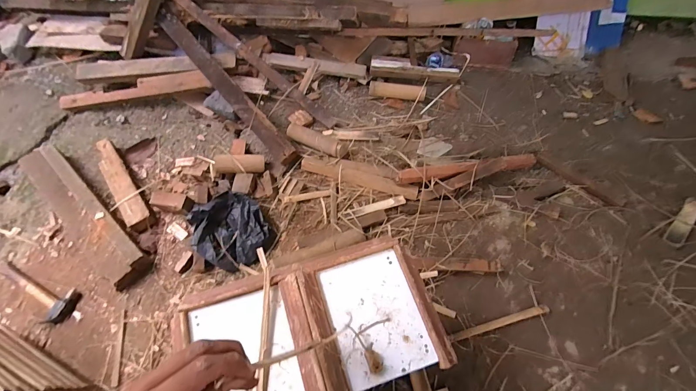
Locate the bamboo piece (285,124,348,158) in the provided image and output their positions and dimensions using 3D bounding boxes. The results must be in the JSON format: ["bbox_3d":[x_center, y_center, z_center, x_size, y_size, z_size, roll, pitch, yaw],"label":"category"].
[{"bbox_3d":[-0.096,-0.163,0.999,0.198,0.047,0.050,24,65,14],"label":"bamboo piece"}]

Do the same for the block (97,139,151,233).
[{"bbox_3d":[-0.655,-0.029,0.950,0.074,0.054,0.353,-36,66,-17],"label":"block"}]

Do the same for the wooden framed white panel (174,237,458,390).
[{"bbox_3d":[-0.057,0.193,0.478,0.373,0.038,0.201,-16,62,-7],"label":"wooden framed white panel"}]

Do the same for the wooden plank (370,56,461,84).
[{"bbox_3d":[0.229,-0.429,1.125,0.305,0.033,0.065,9,62,6],"label":"wooden plank"}]

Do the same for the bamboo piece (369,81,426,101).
[{"bbox_3d":[0.165,-0.352,1.109,0.187,0.047,0.040,15,63,9],"label":"bamboo piece"}]

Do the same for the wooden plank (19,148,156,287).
[{"bbox_3d":[-0.749,0.032,0.912,0.598,0.052,0.118,37,89,20],"label":"wooden plank"}]

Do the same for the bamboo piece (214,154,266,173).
[{"bbox_3d":[-0.308,-0.088,0.932,0.136,0.035,0.054,-4,61,-1],"label":"bamboo piece"}]

